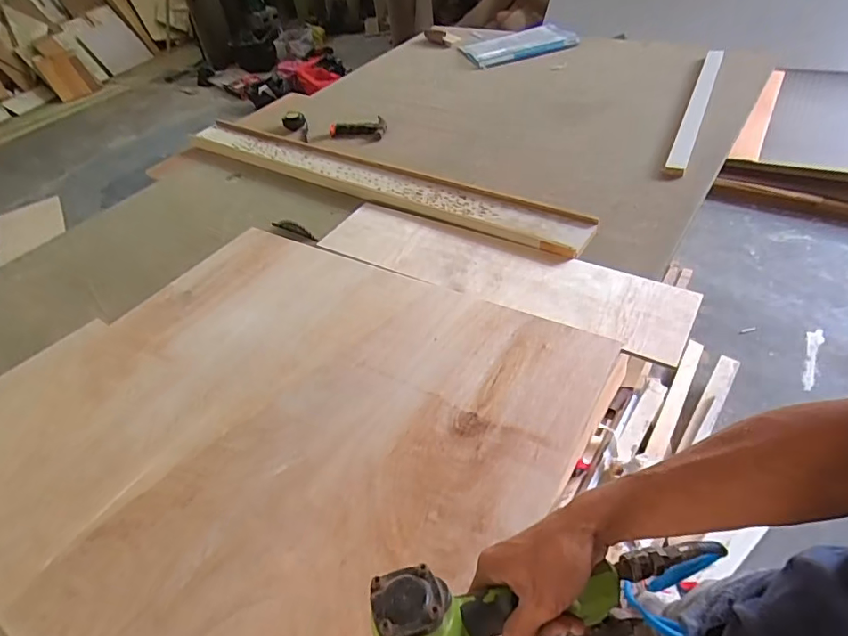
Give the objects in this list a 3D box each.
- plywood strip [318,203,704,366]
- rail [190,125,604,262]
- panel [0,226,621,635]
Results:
[{"bbox_3d":[0.122,-0.094,0.916,0.680,0.017,0.166,20,51,26],"label":"plywood strip"},{"bbox_3d":[-0.168,-0.339,1.196,1.155,0.023,0.127,23,52,28],"label":"rail"},{"bbox_3d":[-0.218,0.137,0.705,0.765,0.024,0.677,21,51,26],"label":"panel"}]

